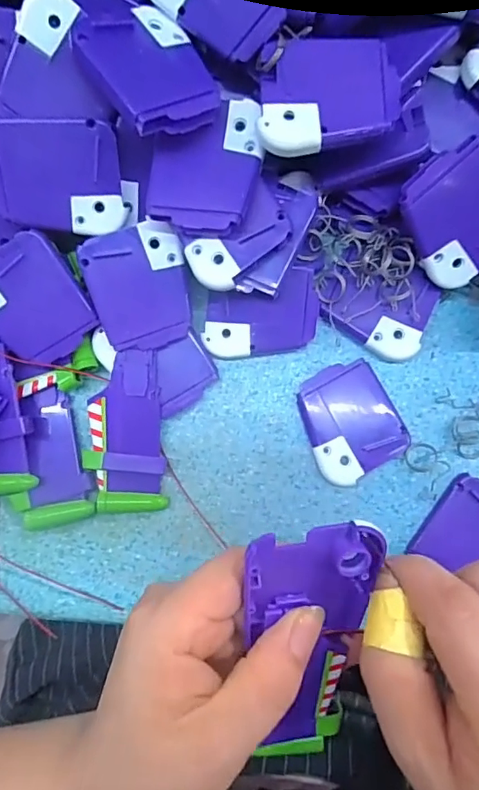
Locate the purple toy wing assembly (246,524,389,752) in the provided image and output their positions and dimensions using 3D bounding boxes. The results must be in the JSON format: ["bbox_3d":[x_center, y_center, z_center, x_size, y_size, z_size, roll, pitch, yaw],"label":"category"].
[{"bbox_3d":[0.027,0.102,0.201,0.049,0.012,0.114,0,112,-2],"label":"purple toy wing assembly"}]

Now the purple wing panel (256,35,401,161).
[{"bbox_3d":[0.039,-0.134,0.227,0.061,0.015,0.050,-6,89,-3],"label":"purple wing panel"}]

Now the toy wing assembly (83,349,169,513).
[{"bbox_3d":[-0.063,0.021,0.274,0.040,0.016,0.086,-4,86,1],"label":"toy wing assembly"}]

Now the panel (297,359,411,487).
[{"bbox_3d":[0.061,0.014,0.280,0.052,0.009,0.060,-30,86,-1],"label":"panel"}]

